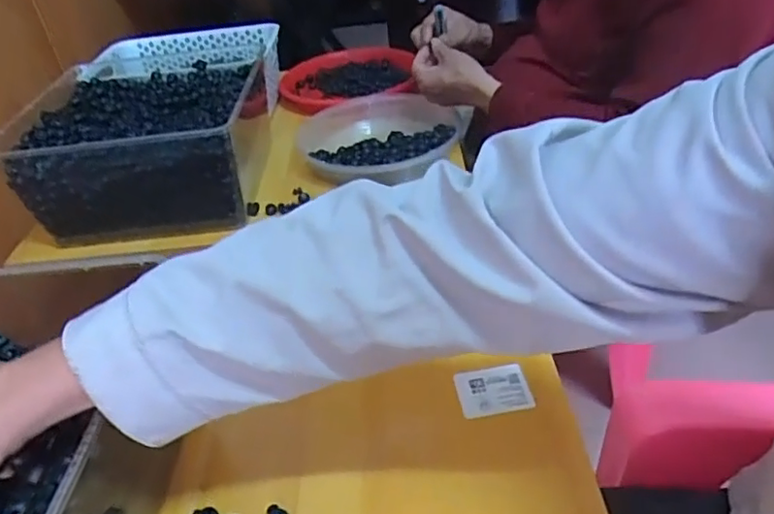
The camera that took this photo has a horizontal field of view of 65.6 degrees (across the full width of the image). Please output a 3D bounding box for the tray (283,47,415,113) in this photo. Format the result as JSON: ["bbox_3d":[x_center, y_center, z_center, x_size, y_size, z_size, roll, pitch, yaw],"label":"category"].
[{"bbox_3d":[-0.079,-0.314,1.052,0.242,0.037,0.229,-4,37,3],"label":"tray"}]

